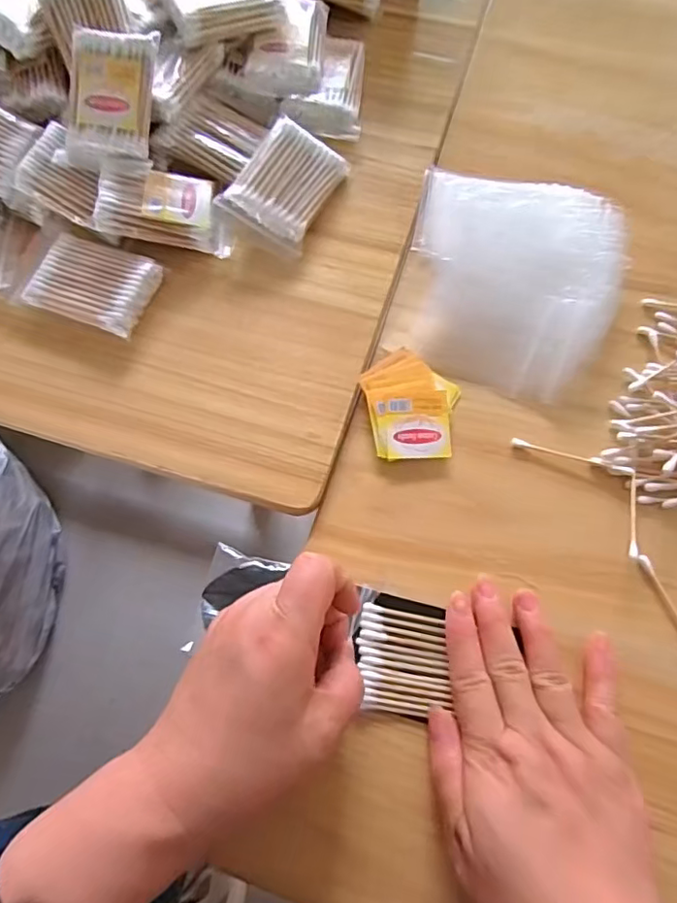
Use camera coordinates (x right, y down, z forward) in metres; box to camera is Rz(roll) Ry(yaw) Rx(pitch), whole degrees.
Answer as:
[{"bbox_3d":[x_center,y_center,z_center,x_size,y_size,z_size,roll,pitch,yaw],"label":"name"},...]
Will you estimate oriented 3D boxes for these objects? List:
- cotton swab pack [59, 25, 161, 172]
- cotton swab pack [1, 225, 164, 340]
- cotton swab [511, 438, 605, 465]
[{"bbox_3d":[-0.150,-0.231,0.370,0.054,0.012,0.089,10,97,2],"label":"cotton swab pack"},{"bbox_3d":[-0.171,-0.116,0.375,0.095,0.016,0.059,19,74,6],"label":"cotton swab pack"},{"bbox_3d":[0.135,0.000,0.349,0.055,0.006,0.006,13,73,4],"label":"cotton swab"}]

